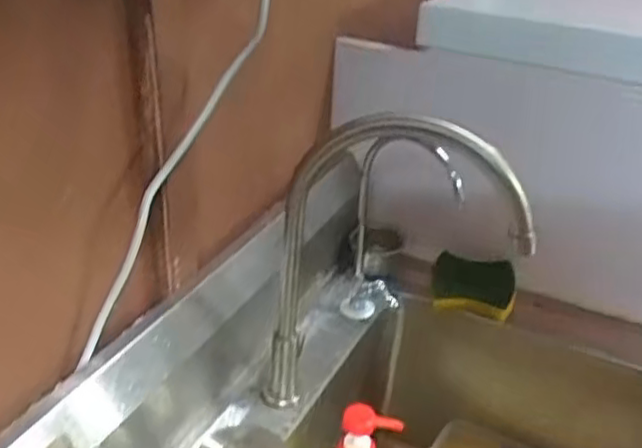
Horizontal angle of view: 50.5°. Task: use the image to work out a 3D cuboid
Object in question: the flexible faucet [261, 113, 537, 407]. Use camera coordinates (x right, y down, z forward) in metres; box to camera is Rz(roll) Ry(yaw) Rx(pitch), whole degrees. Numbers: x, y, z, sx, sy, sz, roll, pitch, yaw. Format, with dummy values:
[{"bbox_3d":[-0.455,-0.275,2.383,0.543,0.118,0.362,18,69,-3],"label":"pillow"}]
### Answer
[{"bbox_3d":[0.063,0.048,0.622,0.219,0.321,0.054,10,31,9],"label":"flexible faucet"}]

